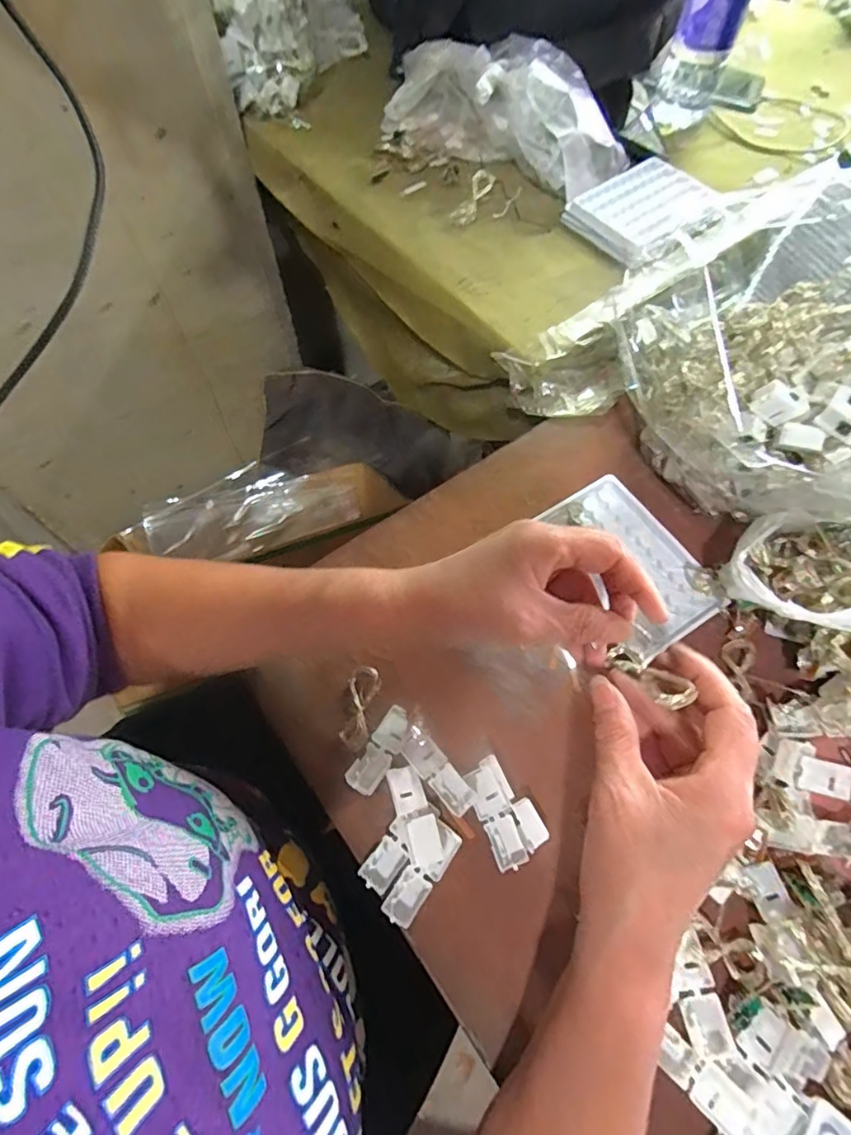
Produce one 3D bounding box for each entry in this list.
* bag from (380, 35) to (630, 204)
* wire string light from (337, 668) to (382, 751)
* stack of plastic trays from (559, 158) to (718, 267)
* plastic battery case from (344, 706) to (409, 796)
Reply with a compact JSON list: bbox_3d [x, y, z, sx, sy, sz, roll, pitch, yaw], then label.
[{"bbox_3d":[0.070,-0.452,0.539,0.258,0.079,0.105,25,66,11],"label":"bag"},{"bbox_3d":[-0.043,0.090,0.350,0.020,0.008,0.053,9,64,4],"label":"wire string light"},{"bbox_3d":[0.213,-0.352,0.536,0.136,0.017,0.093,-36,70,-17],"label":"stack of plastic trays"},{"bbox_3d":[-0.027,0.113,0.337,0.020,0.012,0.054,30,67,13],"label":"plastic battery case"}]

